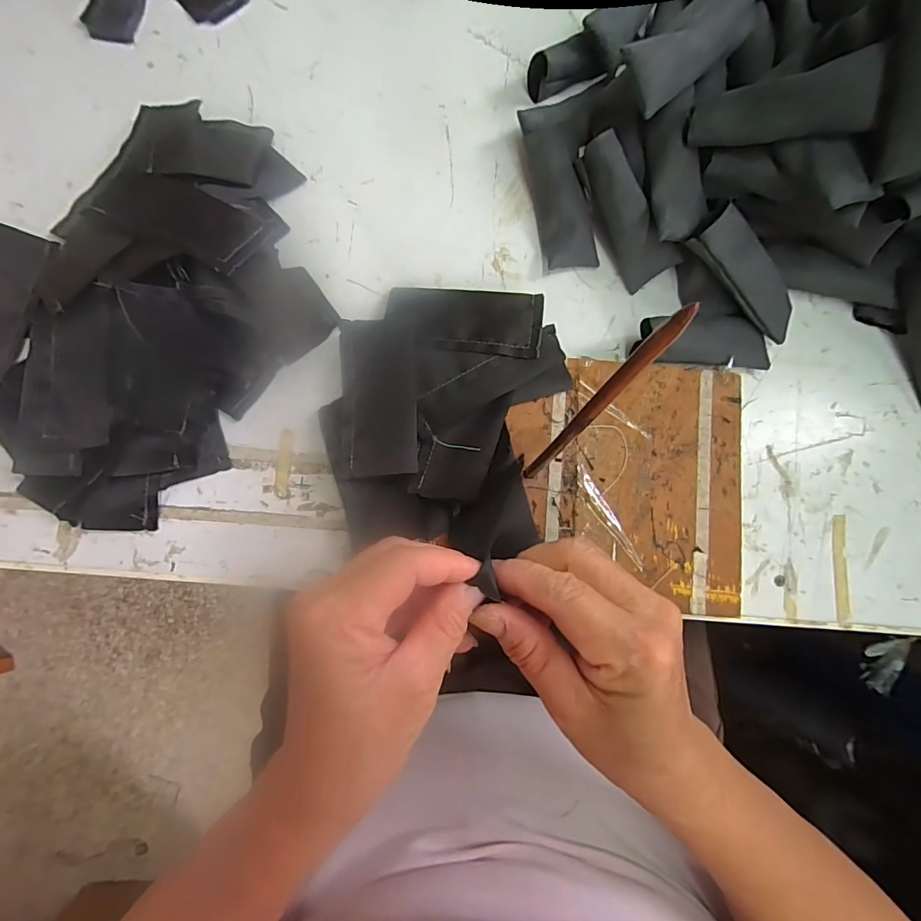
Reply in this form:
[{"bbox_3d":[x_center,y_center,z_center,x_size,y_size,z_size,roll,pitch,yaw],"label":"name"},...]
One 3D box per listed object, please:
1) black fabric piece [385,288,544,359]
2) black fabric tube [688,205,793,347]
[{"bbox_3d":[0.002,-0.103,0.334,0.113,0.005,0.054,7,70,4],"label":"black fabric piece"},{"bbox_3d":[0.207,-0.132,0.326,0.101,0.017,0.035,39,83,-21],"label":"black fabric tube"}]

